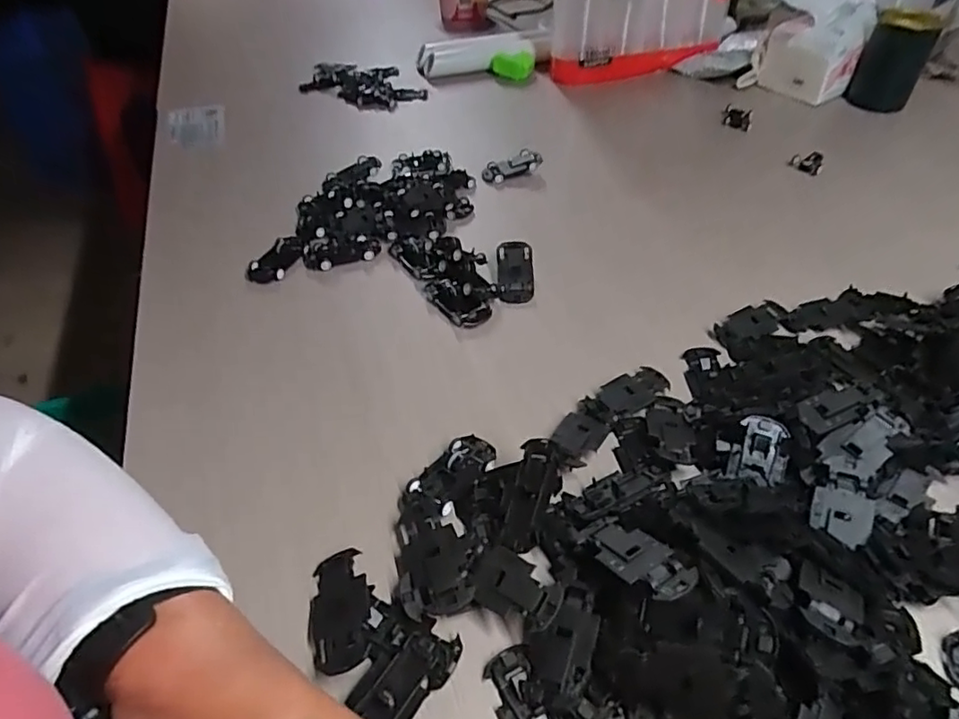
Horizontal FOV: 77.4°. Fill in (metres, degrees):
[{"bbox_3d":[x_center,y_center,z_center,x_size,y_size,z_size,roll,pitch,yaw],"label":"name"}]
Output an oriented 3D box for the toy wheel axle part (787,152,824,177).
[{"bbox_3d":[0.354,-0.211,0.650,0.036,0.025,0.013,-3,46,-1],"label":"toy wheel axle part"}]

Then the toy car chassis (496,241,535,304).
[{"bbox_3d":[0.030,-0.072,0.503,0.031,0.012,0.062,2,60,4],"label":"toy car chassis"}]

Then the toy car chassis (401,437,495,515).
[{"bbox_3d":[-0.017,0.067,0.355,0.031,0.009,0.063,29,53,27],"label":"toy car chassis"}]

